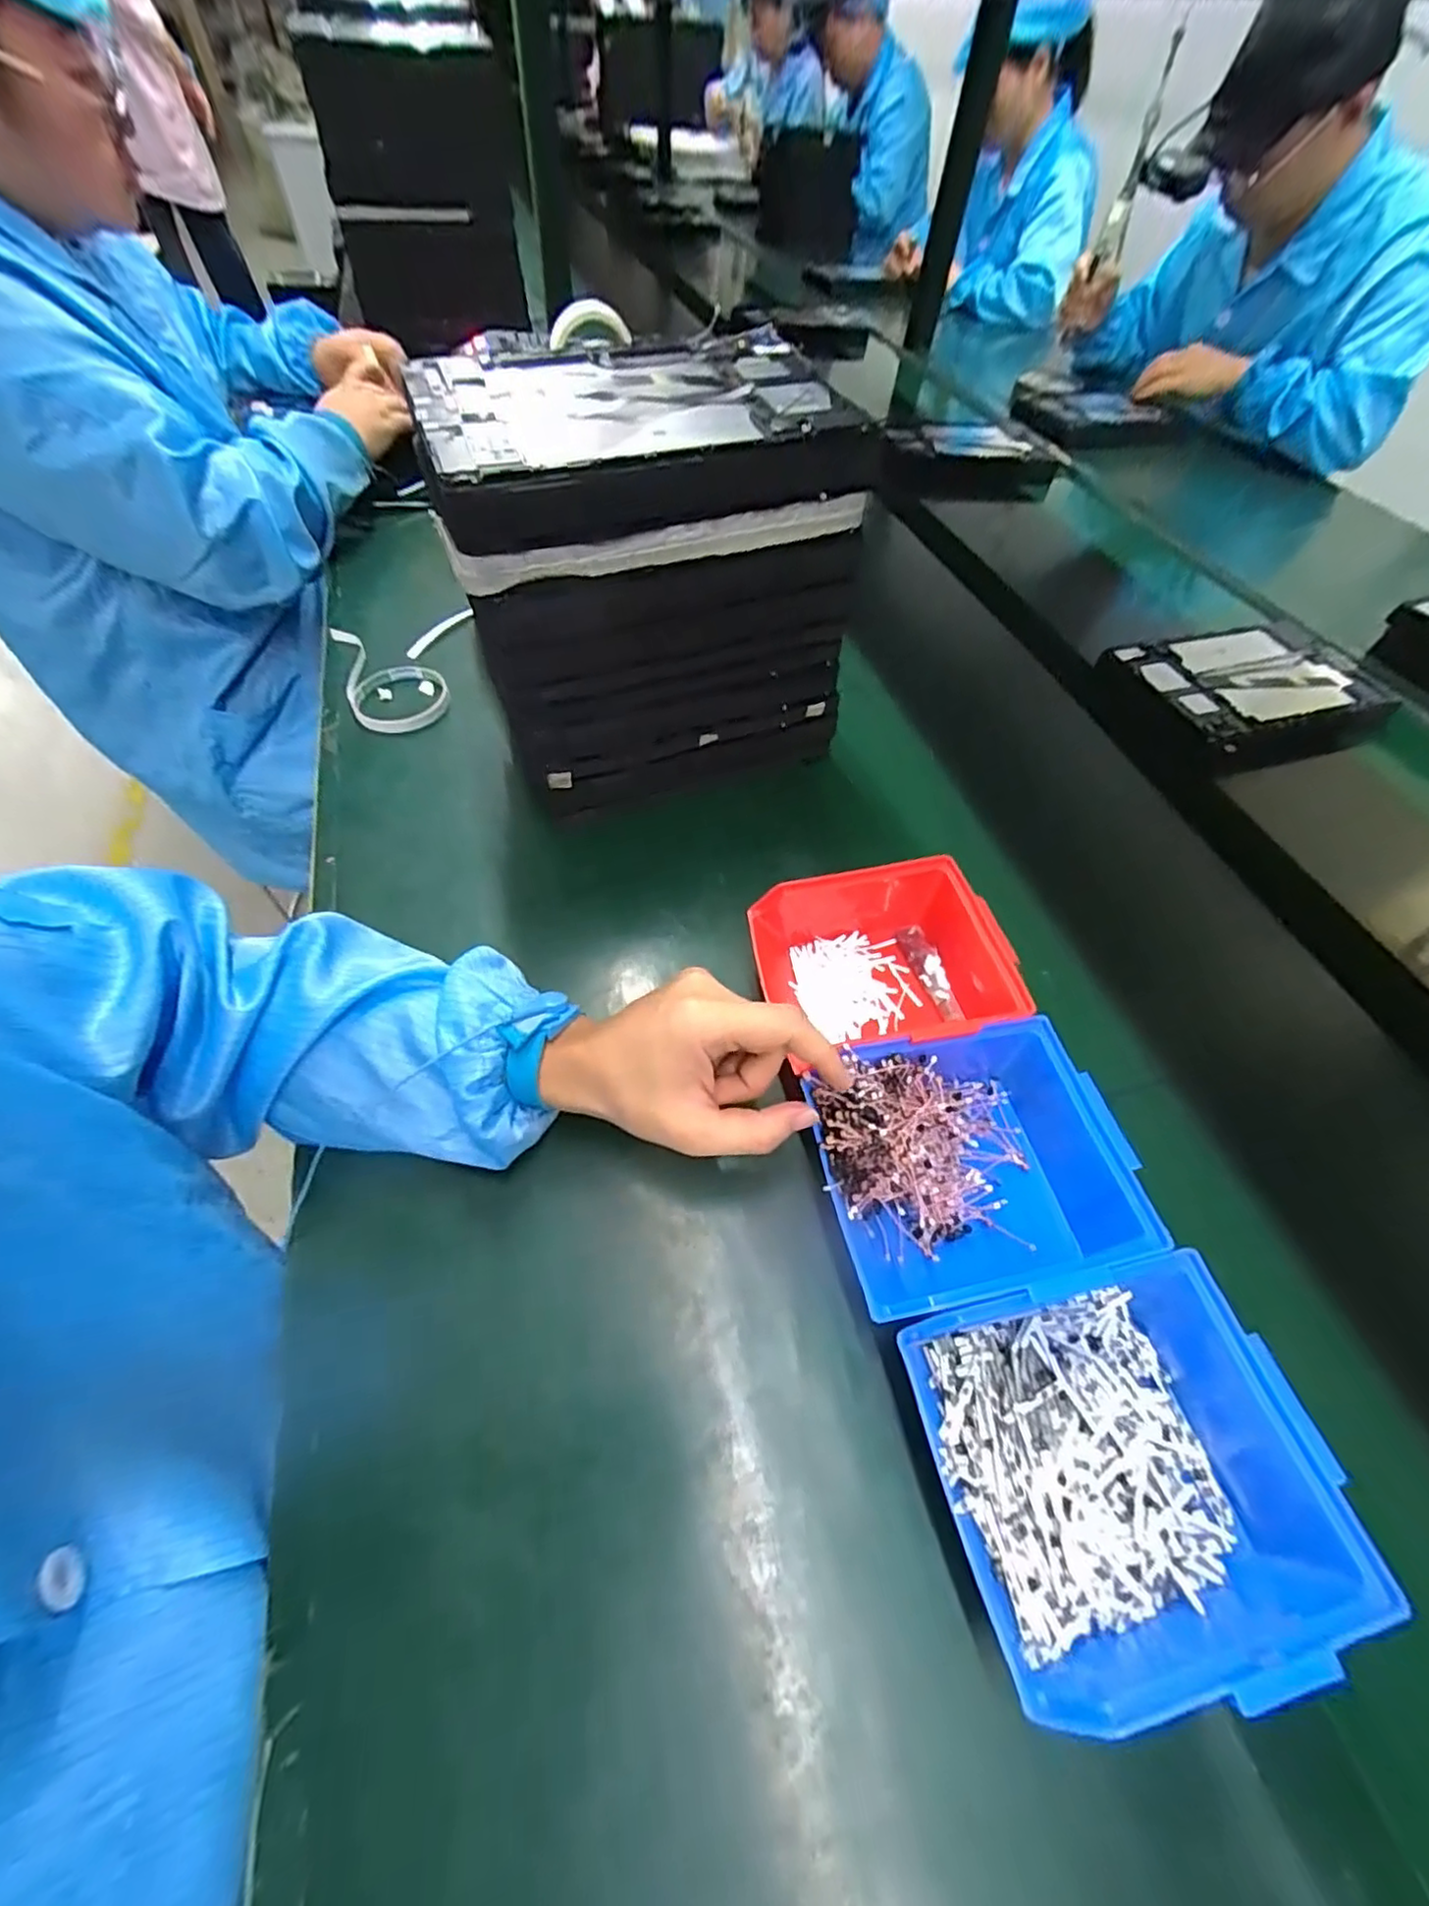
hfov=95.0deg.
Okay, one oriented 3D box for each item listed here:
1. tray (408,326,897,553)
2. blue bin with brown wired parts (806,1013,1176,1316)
[{"bbox_3d":[-0.051,-0.319,0.399,0.251,0.041,0.167,-16,58,-14],"label":"tray"},{"bbox_3d":[0.137,0.110,0.347,0.163,0.073,0.115,-9,57,-8],"label":"blue bin with brown wired parts"}]

